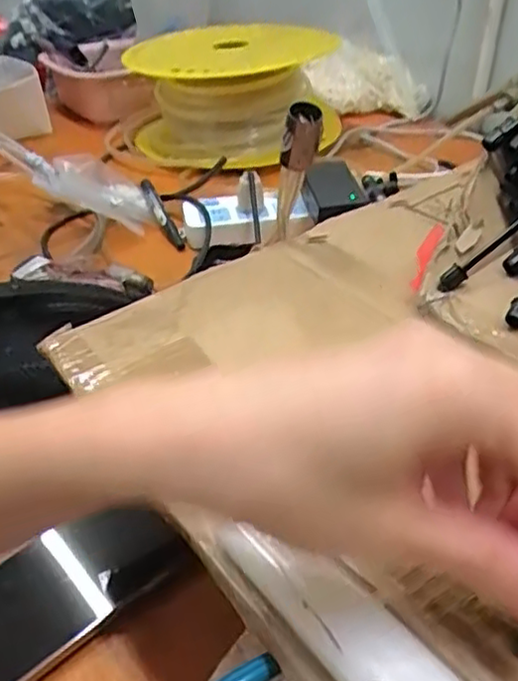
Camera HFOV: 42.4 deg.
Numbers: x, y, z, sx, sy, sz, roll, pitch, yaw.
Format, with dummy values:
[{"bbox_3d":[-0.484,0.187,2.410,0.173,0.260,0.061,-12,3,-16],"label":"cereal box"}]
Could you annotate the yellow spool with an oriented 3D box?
[{"bbox_3d":[-0.049,-0.361,0.969,0.262,0.143,0.266,-11,36,-15],"label":"yellow spool"}]

